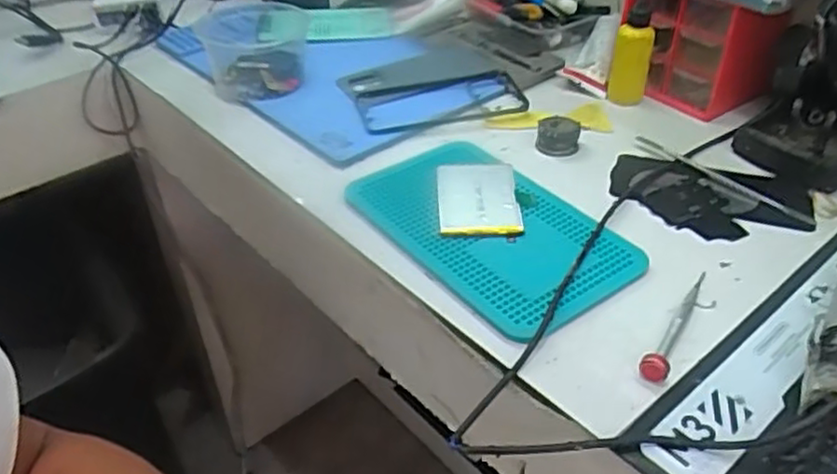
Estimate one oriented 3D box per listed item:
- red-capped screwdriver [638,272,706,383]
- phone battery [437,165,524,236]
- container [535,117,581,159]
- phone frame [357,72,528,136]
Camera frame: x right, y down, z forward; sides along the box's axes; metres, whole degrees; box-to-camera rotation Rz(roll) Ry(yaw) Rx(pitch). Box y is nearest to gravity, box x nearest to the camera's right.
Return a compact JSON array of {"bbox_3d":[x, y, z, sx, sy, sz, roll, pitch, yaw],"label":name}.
[{"bbox_3d":[0.177,0.055,0.469,0.016,0.018,0.118,23,44,29],"label":"red-capped screwdriver"},{"bbox_3d":[0.048,-0.033,0.574,0.063,0.008,0.091,0,40,1],"label":"phone battery"},{"bbox_3d":[0.129,-0.093,0.651,0.038,0.027,0.031,6,38,10],"label":"container"},{"bbox_3d":[0.023,-0.138,0.711,0.167,0.015,0.083,-11,38,-11],"label":"phone frame"}]

